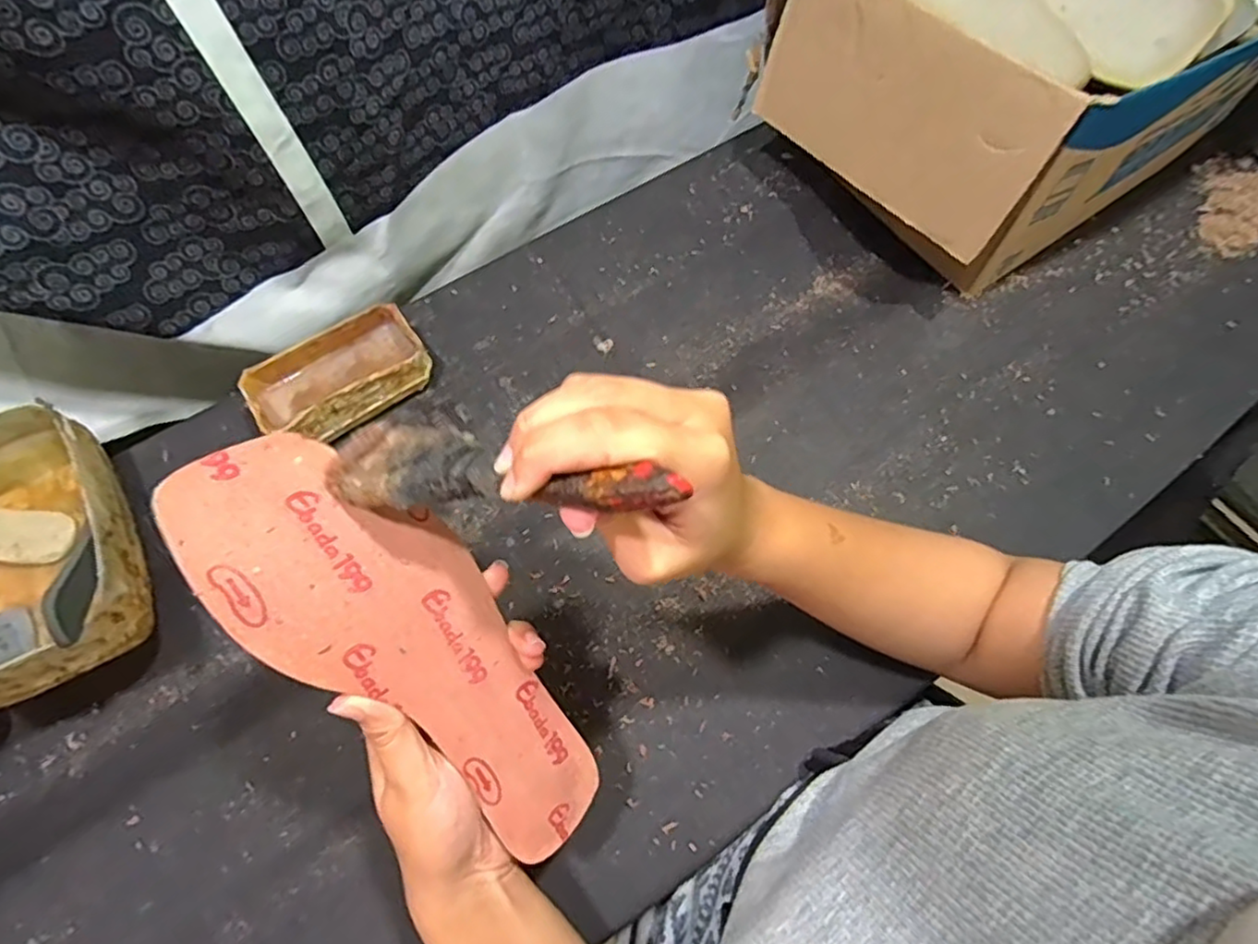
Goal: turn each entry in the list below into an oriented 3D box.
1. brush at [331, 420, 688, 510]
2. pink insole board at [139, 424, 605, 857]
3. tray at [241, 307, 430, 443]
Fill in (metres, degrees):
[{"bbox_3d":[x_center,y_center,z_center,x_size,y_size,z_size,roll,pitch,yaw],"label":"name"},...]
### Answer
[{"bbox_3d":[-0.054,0.000,0.238,0.156,0.013,0.041,6,64,31],"label":"brush"},{"bbox_3d":[-0.088,0.079,0.291,0.233,0.018,0.079,51,58,-23],"label":"pink insole board"},{"bbox_3d":[-0.218,-0.071,0.502,0.124,0.044,0.072,-33,70,-12],"label":"tray"}]

